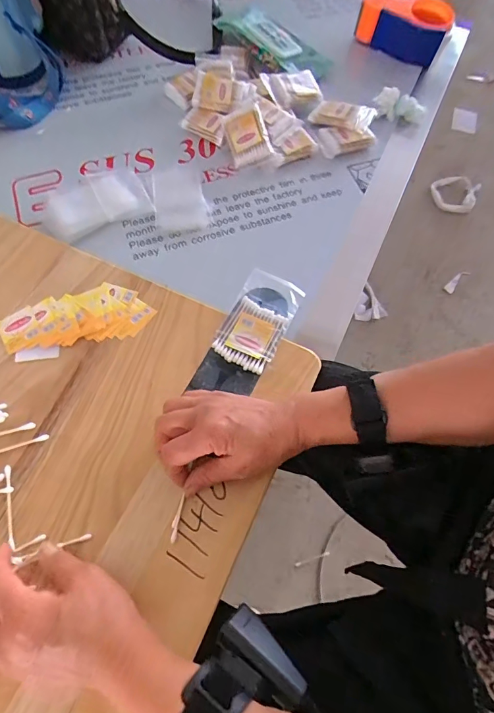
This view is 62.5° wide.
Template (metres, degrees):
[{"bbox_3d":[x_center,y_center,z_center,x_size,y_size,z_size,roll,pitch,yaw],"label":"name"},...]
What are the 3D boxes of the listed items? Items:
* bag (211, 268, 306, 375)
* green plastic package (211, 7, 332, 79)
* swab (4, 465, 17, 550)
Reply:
[{"bbox_3d":[0.012,-0.041,0.444,0.064,0.007,0.116,25,66,9],"label":"bag"},{"bbox_3d":[0.050,-0.540,0.700,0.211,0.028,0.099,38,69,14],"label":"green plastic package"},{"bbox_3d":[-0.206,0.129,0.352,0.006,0.004,0.071,-15,67,-10],"label":"swab"}]

